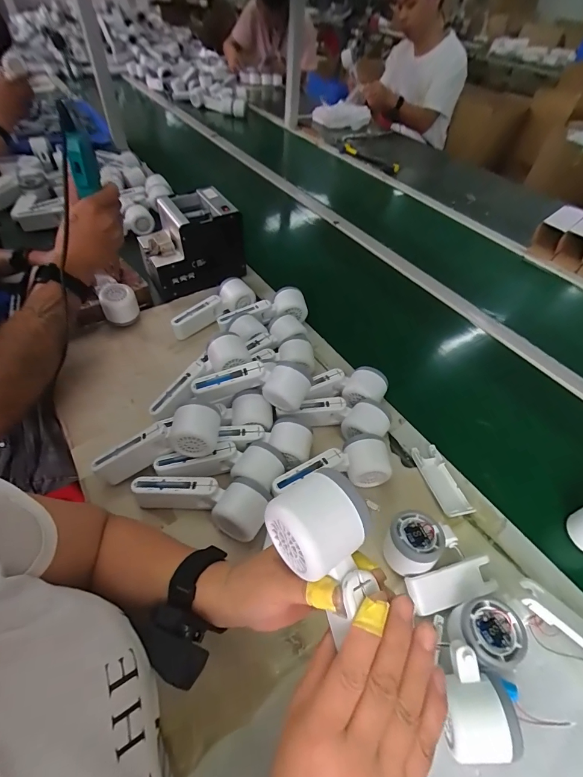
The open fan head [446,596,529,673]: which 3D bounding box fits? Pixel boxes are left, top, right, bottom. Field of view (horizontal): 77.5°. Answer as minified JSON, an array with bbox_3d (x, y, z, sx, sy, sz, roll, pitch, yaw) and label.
[{"bbox_3d":[0.198,0.250,0.374,0.060,0.046,0.059,2,49,-3],"label":"open fan head"}]

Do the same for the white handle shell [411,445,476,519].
[{"bbox_3d":[0.210,0.127,0.510,0.043,0.013,0.105,-12,51,-14],"label":"white handle shell"}]

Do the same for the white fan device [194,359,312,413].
[{"bbox_3d":[-0.055,-0.005,0.528,0.166,0.051,0.057,3,49,-2],"label":"white fan device"}]

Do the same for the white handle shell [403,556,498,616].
[{"bbox_3d":[0.182,0.222,0.410,0.100,0.020,0.038,-9,51,-12],"label":"white handle shell"}]

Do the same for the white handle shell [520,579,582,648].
[{"bbox_3d":[0.298,0.251,0.386,0.104,0.021,0.039,35,55,23],"label":"white handle shell"}]

